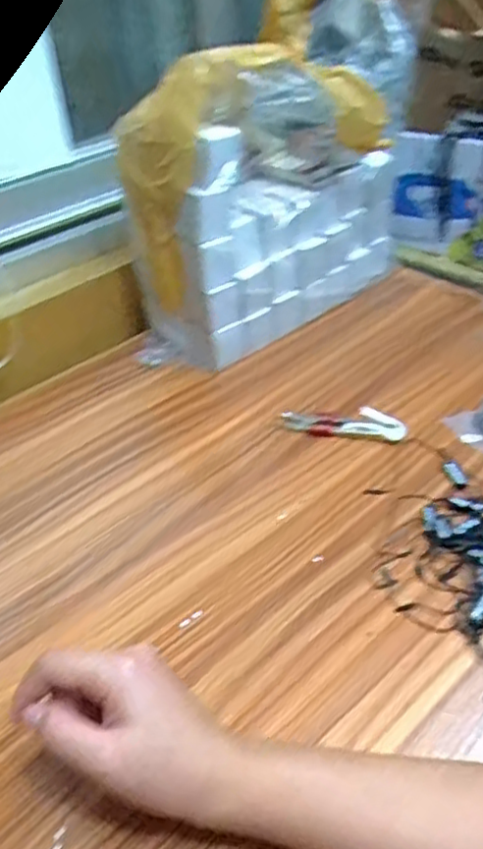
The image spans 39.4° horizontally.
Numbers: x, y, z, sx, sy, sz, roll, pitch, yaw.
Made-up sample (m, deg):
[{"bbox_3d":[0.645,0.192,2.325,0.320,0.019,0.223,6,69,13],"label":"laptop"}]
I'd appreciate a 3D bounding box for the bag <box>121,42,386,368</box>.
[{"bbox_3d":[0.037,-0.227,0.667,0.286,0.255,0.123,-22,42,-20],"label":"bag"}]

